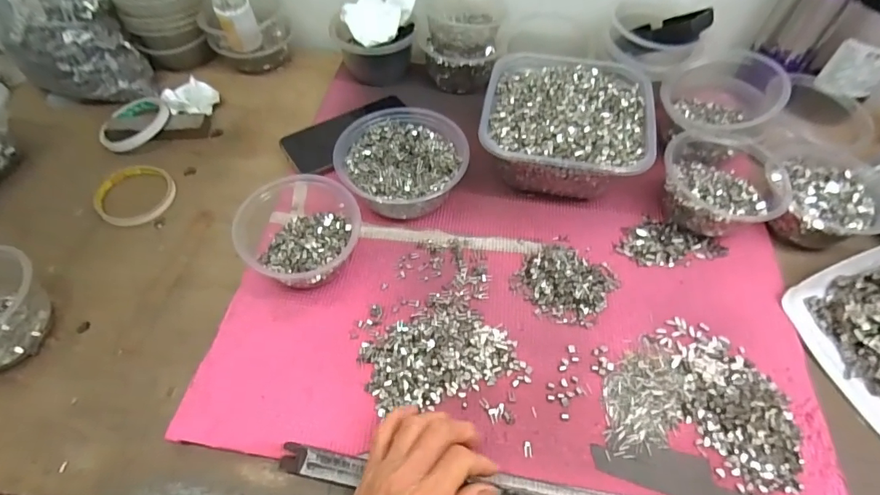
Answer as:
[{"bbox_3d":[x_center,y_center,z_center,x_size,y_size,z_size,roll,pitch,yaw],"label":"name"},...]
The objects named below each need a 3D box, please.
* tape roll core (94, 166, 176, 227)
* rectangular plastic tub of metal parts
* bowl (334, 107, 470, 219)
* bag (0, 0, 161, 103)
[{"bbox_3d":[-0.346,-0.060,0.527,0.086,0.008,0.081,0,58,0],"label":"tape roll core"},{"bbox_3d":[0.137,-0.132,0.520,0.174,0.078,0.176,11,56,8],"label":"rectangular plastic tub of metal parts"},{"bbox_3d":[-0.042,-0.091,0.502,0.128,0.056,0.135,0,55,0],"label":"bowl"},{"bbox_3d":[-0.473,-0.285,0.562,0.133,0.197,0.151,-38,64,-22],"label":"bag"}]

